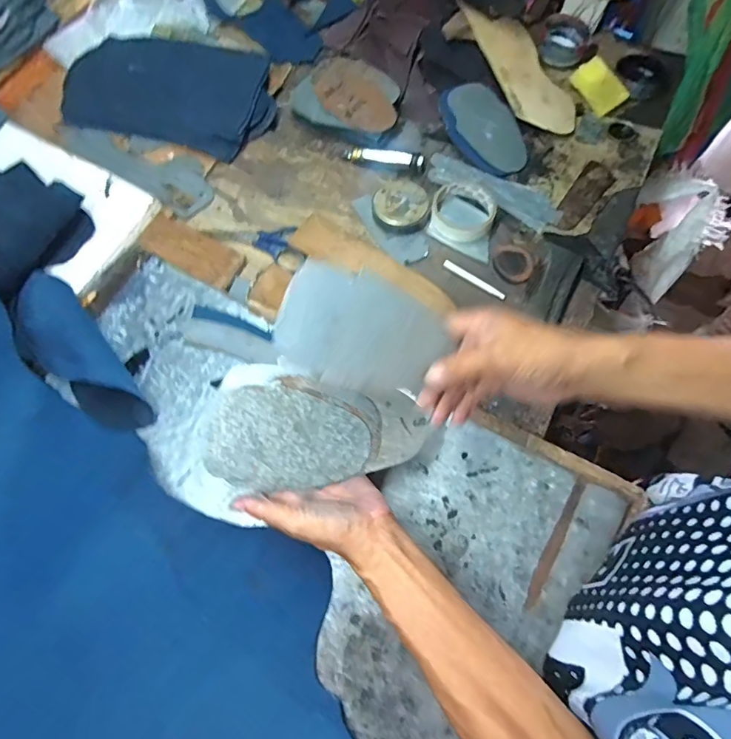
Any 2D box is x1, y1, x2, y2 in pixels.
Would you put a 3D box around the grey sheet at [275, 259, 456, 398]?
[{"bbox_3d":[-0.002,-0.031,0.407,0.134,0.012,0.087,19,101,-9],"label":"grey sheet"}]

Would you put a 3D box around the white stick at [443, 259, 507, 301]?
[{"bbox_3d":[0.142,-0.117,0.641,0.090,0.004,0.011,34,79,13],"label":"white stick"}]

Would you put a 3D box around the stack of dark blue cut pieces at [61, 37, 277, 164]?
[{"bbox_3d":[-0.294,-0.434,0.726,0.311,0.075,0.179,16,70,4],"label":"stack of dark blue cut pieces"}]

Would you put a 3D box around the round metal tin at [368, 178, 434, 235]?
[{"bbox_3d":[0.051,-0.222,0.675,0.076,0.025,0.072,1,70,-2],"label":"round metal tin"}]

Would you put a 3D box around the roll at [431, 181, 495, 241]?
[{"bbox_3d":[0.132,-0.217,0.673,0.083,0.017,0.083,1,70,-2],"label":"roll"}]

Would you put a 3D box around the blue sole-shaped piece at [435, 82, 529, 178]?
[{"bbox_3d":[0.178,-0.356,0.738,0.092,0.015,0.150,-32,91,-6],"label":"blue sole-shaped piece"}]

